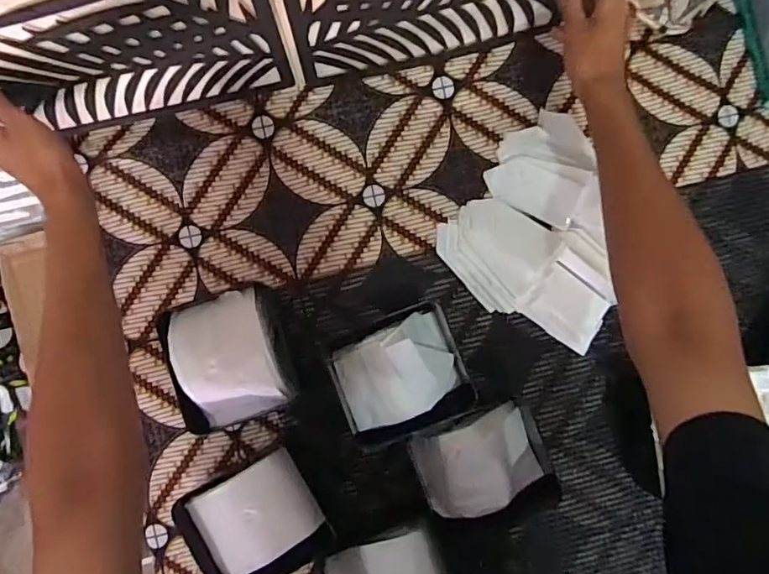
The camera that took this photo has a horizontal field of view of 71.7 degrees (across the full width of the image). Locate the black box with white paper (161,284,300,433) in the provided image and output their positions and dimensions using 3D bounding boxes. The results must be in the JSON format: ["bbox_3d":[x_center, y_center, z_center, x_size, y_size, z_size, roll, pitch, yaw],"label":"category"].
[{"bbox_3d":[-0.158,0.071,0.555,0.108,0.094,0.127,-17,89,-2],"label":"black box with white paper"}]

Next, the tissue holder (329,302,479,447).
[{"bbox_3d":[0.018,0.096,0.566,0.133,0.082,0.120,-21,89,-2],"label":"tissue holder"}]

